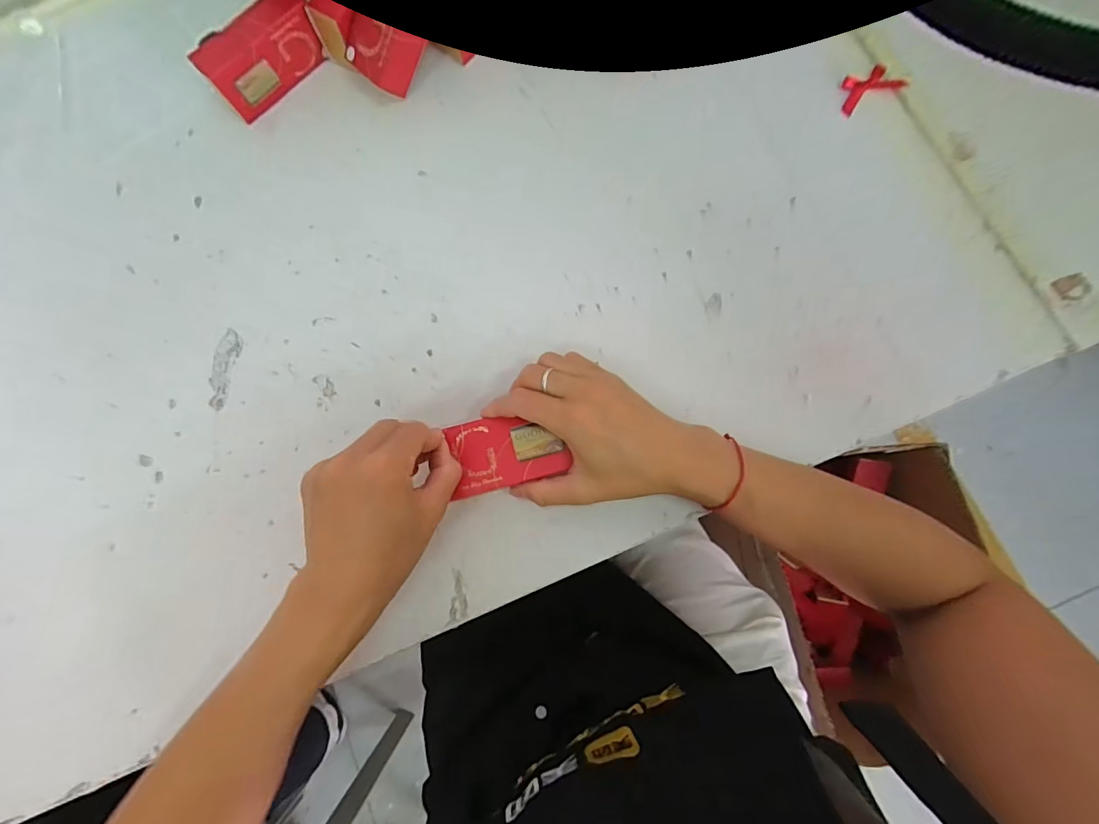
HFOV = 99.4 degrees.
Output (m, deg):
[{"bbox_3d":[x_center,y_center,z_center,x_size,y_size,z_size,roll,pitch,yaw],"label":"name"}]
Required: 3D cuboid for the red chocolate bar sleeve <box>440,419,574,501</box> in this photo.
[{"bbox_3d":[-0.029,0.026,0.322,0.077,0.007,0.049,-13,80,1],"label":"red chocolate bar sleeve"}]

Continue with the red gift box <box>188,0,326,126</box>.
[{"bbox_3d":[-0.247,-0.308,0.404,0.099,0.048,0.038,-42,81,-4],"label":"red gift box"}]

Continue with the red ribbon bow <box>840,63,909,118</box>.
[{"bbox_3d":[0.268,-0.274,0.394,0.058,0.005,0.032,-28,80,-2],"label":"red ribbon bow"}]

